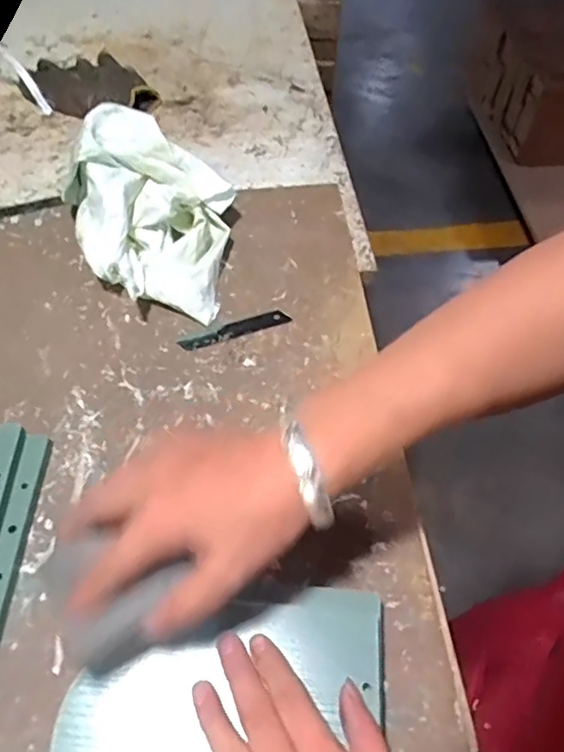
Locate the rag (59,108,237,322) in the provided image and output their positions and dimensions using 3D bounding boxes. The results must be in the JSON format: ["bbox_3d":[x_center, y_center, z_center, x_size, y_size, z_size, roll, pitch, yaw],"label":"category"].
[{"bbox_3d":[-0.130,-0.147,0.541,0.152,0.105,0.145,5,54,5],"label":"rag"}]

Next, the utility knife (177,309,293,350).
[{"bbox_3d":[-0.041,-0.041,0.529,0.097,0.004,0.018,-18,56,-12],"label":"utility knife"}]

